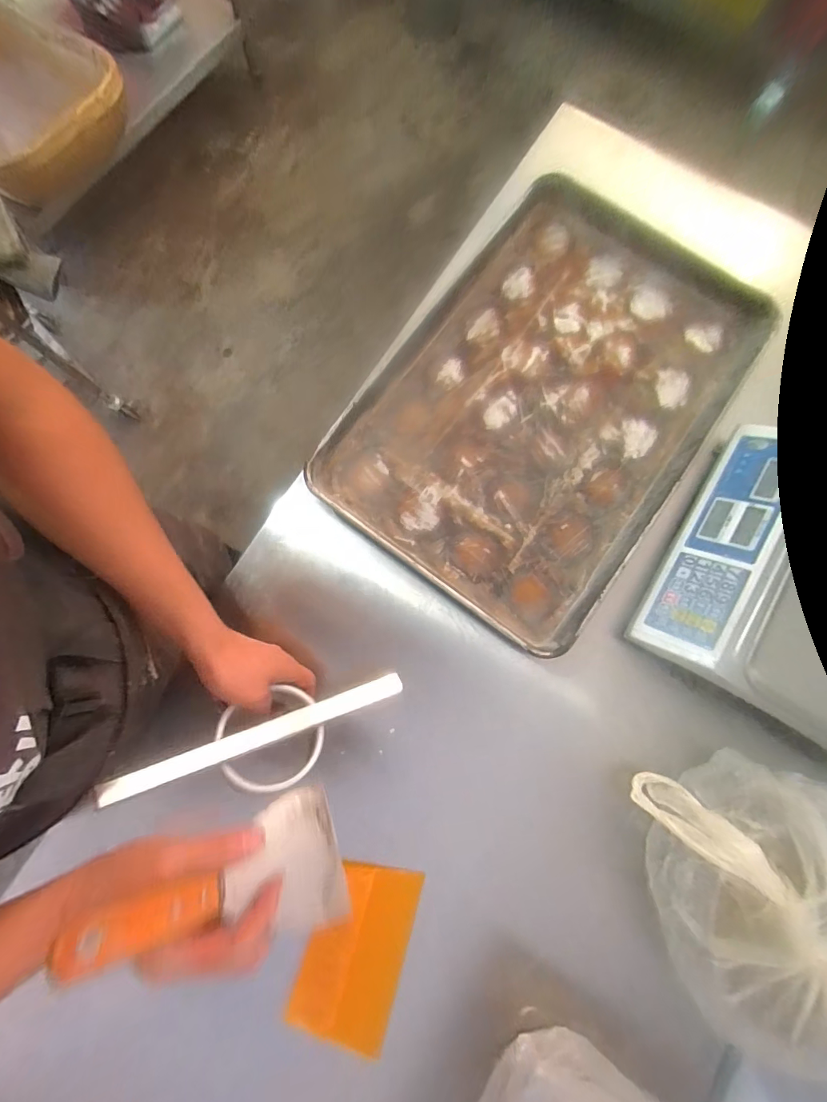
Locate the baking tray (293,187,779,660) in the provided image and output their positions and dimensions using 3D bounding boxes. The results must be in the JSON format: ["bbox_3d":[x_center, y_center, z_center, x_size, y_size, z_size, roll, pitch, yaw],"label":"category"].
[{"bbox_3d":[0.192,-0.218,0.624,0.420,0.056,0.617,35,82,7],"label":"baking tray"}]

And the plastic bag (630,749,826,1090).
[{"bbox_3d":[0.356,0.354,0.465,0.188,0.149,0.246,-5,80,0],"label":"plastic bag"}]

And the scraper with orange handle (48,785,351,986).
[{"bbox_3d":[-0.141,0.240,0.332,0.024,0.180,0.096,-50,45,32],"label":"scraper with orange handle"}]

